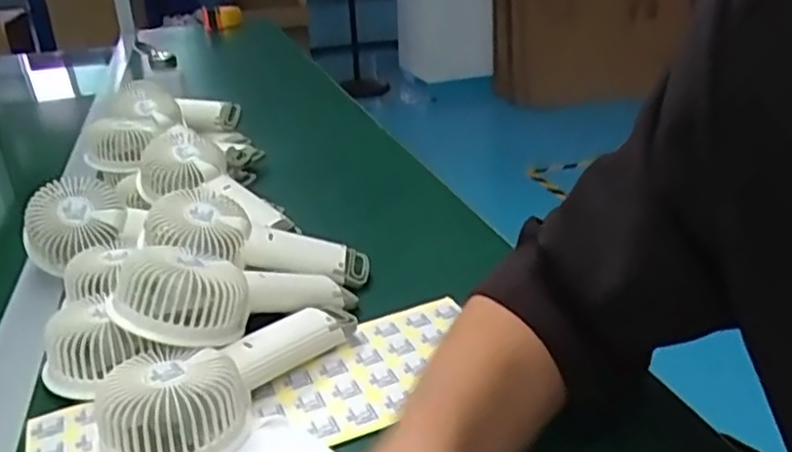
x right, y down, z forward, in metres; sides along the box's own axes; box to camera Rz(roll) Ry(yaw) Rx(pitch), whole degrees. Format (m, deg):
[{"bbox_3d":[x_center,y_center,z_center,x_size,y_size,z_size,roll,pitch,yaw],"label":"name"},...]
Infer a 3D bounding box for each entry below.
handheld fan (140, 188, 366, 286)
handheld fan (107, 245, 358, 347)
[{"bbox_3d":[-0.122,0.013,0.566,0.166,0.048,0.075,16,24,-6],"label":"handheld fan"},{"bbox_3d":[-0.108,0.048,0.486,0.184,0.046,0.072,5,14,-44],"label":"handheld fan"}]

